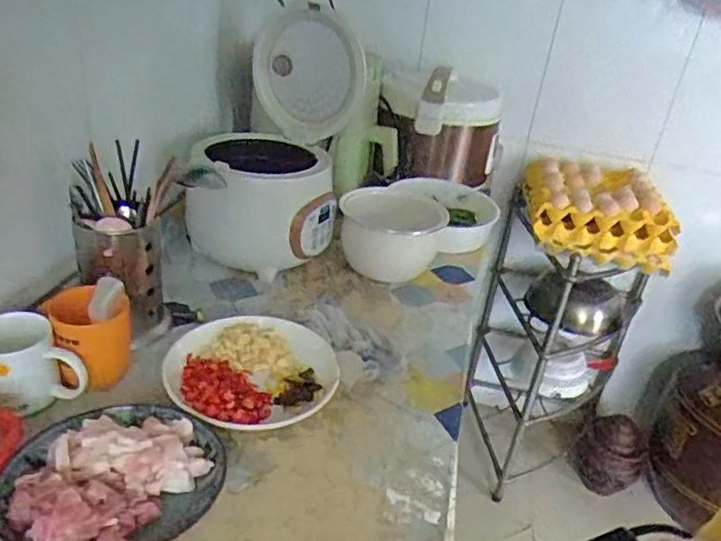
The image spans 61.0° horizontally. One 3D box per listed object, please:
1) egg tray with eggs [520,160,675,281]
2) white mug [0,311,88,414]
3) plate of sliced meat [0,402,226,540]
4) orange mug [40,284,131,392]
[{"bbox_3d":[0.541,-0.144,1.427,0.305,0.129,0.308,11,29,6],"label":"egg tray with eggs"},{"bbox_3d":[-0.362,0.098,0.660,0.093,0.082,0.084,-19,36,-39],"label":"white mug"},{"bbox_3d":[-0.233,0.195,0.576,0.174,0.061,0.189,4,27,-2],"label":"plate of sliced meat"},{"bbox_3d":[-0.310,0.078,0.709,0.082,0.093,0.080,-12,32,-31],"label":"orange mug"}]

